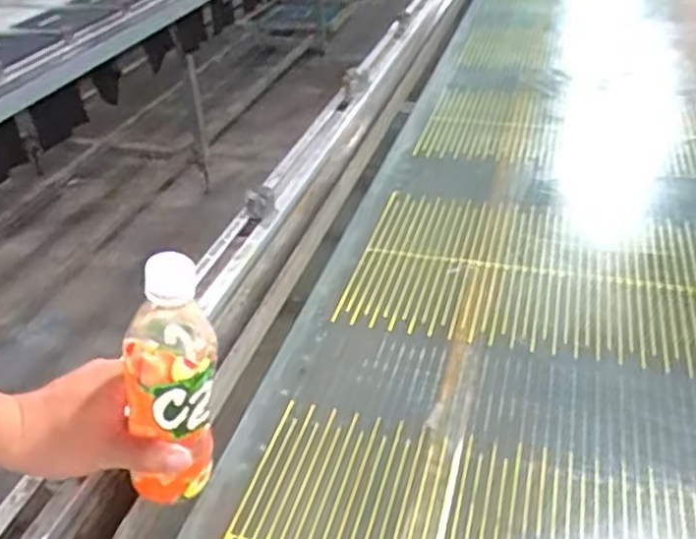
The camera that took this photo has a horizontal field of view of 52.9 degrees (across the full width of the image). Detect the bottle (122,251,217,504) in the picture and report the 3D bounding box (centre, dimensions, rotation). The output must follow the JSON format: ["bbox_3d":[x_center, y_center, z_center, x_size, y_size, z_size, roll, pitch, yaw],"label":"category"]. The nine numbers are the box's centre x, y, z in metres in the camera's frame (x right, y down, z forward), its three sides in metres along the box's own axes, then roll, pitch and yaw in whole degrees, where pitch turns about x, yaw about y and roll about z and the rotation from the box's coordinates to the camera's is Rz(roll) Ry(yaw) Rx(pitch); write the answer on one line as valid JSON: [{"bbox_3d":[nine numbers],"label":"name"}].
[{"bbox_3d":[-0.122,0.083,0.490,0.054,0.211,0.054,4,33,-2],"label":"bottle"}]

